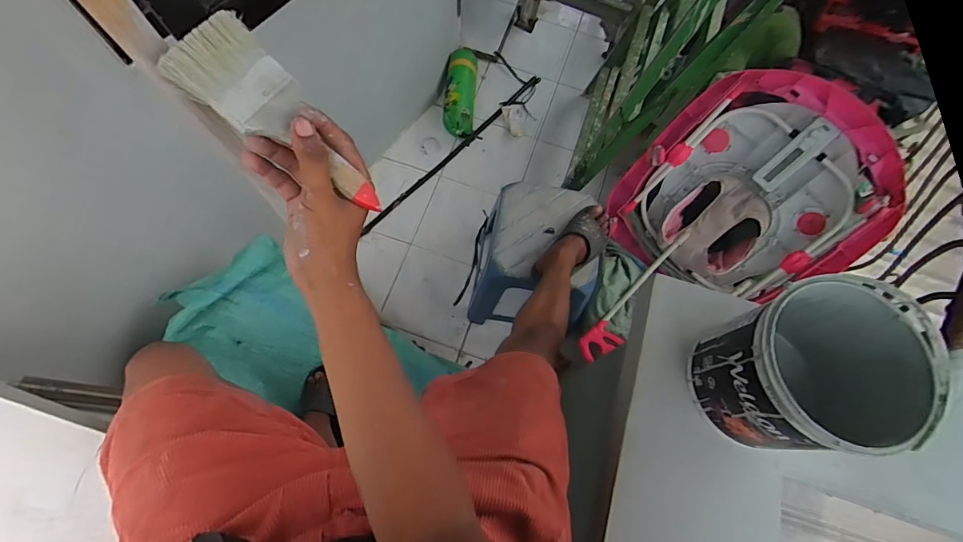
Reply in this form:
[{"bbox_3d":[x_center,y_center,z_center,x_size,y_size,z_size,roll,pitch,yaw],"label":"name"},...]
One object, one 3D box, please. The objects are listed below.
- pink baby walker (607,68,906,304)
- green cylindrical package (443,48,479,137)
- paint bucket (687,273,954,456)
[{"bbox_3d":[0.778,-0.226,1.388,0.638,0.676,0.320,32,28,19],"label":"pink baby walker"},{"bbox_3d":[-0.083,-0.713,1.843,0.121,0.114,0.391,5,71,-1],"label":"green cylindrical package"},{"bbox_3d":[0.392,0.118,0.569,0.199,0.197,0.191,0,71,-3],"label":"paint bucket"}]

